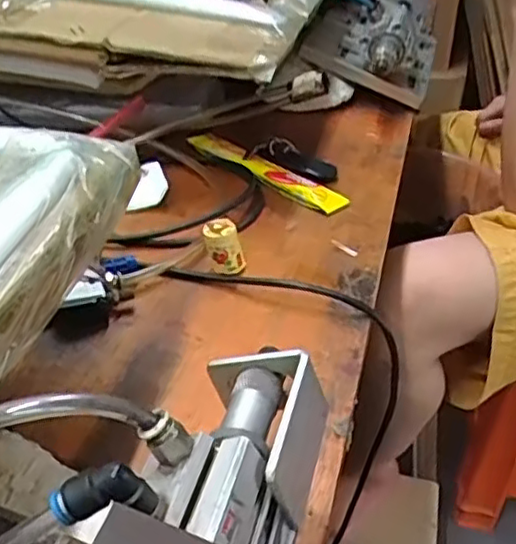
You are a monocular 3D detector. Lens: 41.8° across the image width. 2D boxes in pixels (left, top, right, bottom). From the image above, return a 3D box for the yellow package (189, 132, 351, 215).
[{"bbox_3d":[0.004,-0.101,0.663,0.194,0.014,0.031,28,44,35],"label":"yellow package"}]

